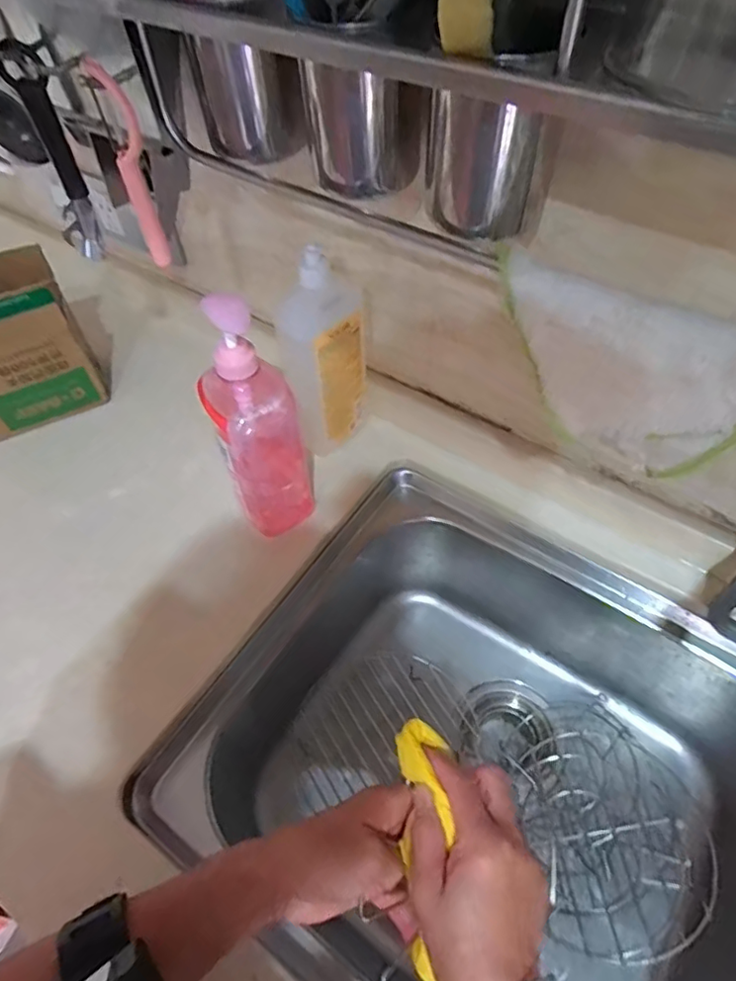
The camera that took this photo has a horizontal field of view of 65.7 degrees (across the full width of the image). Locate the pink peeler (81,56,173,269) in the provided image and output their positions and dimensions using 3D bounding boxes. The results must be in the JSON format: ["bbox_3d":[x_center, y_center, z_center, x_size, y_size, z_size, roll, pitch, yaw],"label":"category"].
[{"bbox_3d":[-0.187,-0.253,0.466,0.022,0.157,0.030,-25,58,-16],"label":"pink peeler"}]

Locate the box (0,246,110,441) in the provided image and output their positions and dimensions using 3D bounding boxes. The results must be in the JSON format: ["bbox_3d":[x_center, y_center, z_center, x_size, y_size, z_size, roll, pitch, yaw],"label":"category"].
[{"bbox_3d":[-0.428,-0.167,0.672,0.161,0.168,0.109,-27,58,-17],"label":"box"}]

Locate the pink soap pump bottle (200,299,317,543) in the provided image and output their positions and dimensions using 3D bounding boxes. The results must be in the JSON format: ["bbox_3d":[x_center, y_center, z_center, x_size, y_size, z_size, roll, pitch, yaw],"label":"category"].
[{"bbox_3d":[-0.105,-0.063,0.530,0.071,0.251,0.077,-21,57,-13],"label":"pink soap pump bottle"}]

